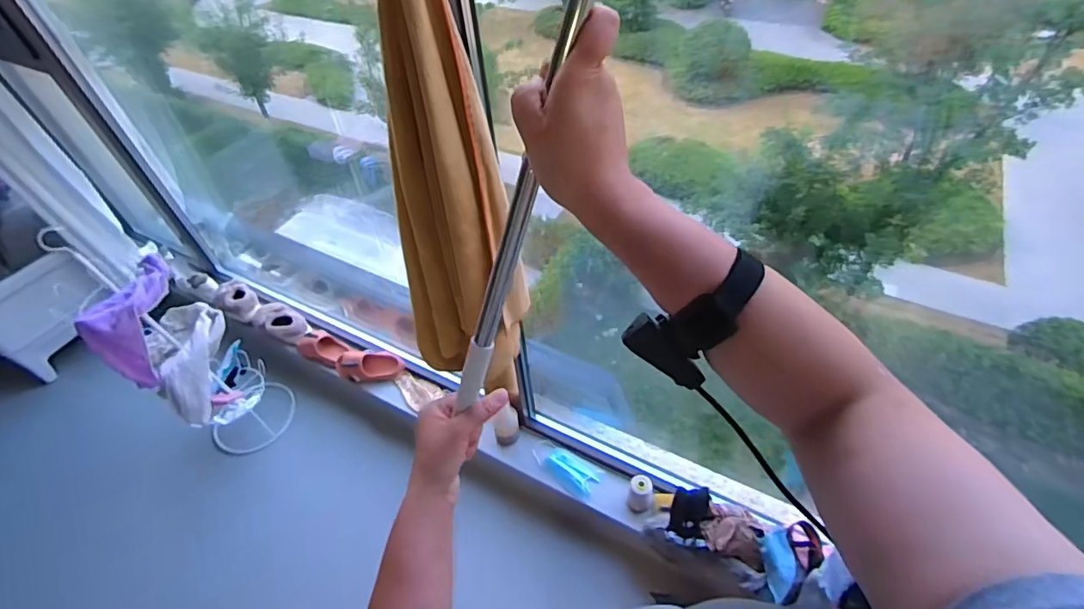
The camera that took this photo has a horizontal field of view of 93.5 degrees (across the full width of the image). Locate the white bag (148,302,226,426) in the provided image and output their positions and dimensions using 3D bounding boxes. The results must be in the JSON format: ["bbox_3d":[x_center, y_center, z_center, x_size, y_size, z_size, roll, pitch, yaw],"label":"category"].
[{"bbox_3d":[-1.118,0.180,1.591,0.219,0.185,0.333,1,48,6],"label":"white bag"}]

